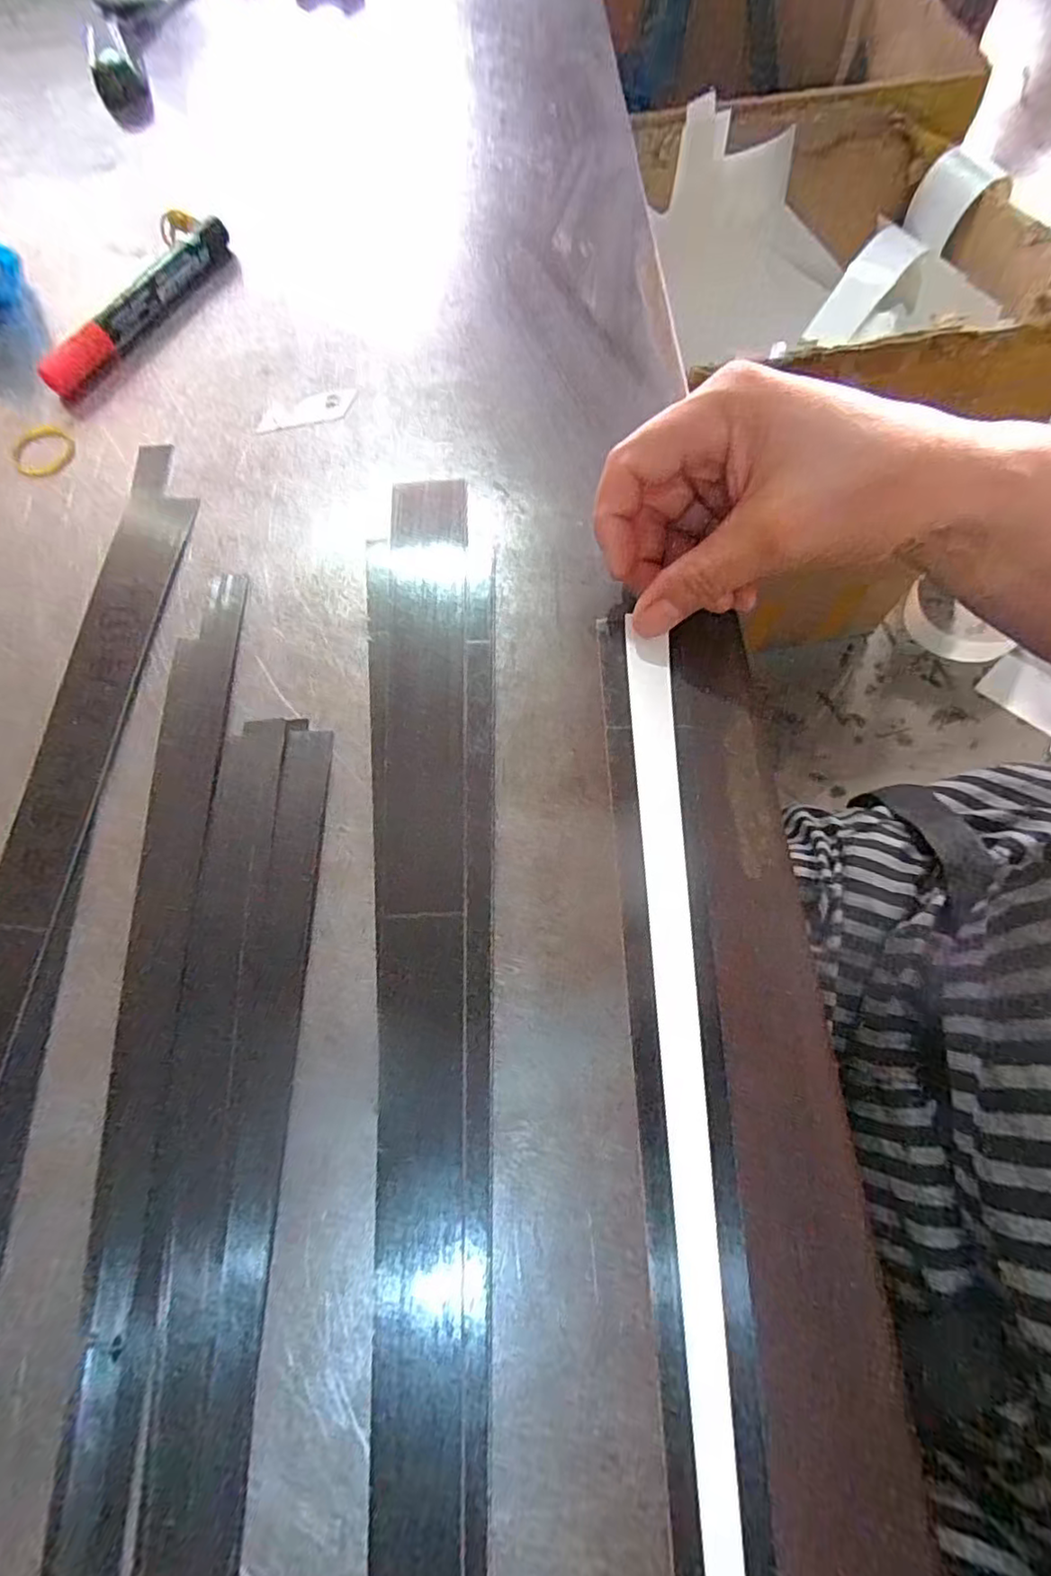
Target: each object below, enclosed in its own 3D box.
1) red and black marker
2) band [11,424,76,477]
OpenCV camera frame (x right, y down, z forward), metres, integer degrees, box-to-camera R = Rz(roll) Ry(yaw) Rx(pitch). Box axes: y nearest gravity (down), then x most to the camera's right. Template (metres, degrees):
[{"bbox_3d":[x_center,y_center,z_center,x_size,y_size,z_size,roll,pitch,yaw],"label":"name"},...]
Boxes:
[{"bbox_3d":[-0.203,-0.257,0.331,0.016,0.016,0.135,29,73,13],"label":"red and black marker"},{"bbox_3d":[-0.237,-0.165,0.305,0.030,0.004,0.032,-1,69,3],"label":"band"}]

